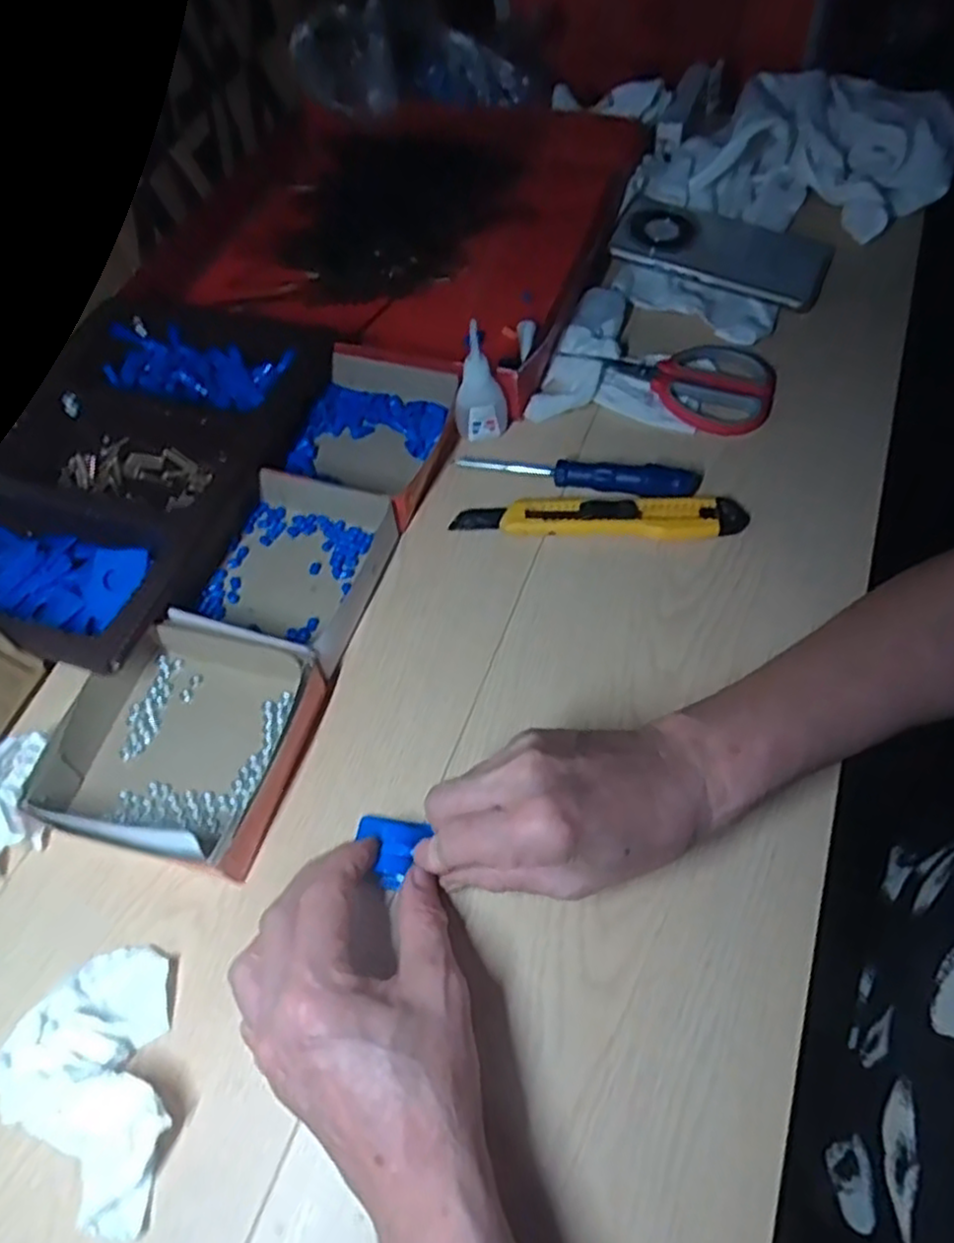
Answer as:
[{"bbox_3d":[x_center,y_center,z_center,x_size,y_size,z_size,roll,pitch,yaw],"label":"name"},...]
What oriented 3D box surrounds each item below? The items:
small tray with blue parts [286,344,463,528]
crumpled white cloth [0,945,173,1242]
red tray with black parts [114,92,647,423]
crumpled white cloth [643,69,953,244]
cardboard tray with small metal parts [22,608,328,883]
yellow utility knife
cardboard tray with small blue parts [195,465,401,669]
[{"bbox_3d":[-0.075,-0.133,0.519,0.115,0.044,0.125,18,62,14],"label":"small tray with blue parts"},{"bbox_3d":[-0.161,0.197,0.327,0.100,0.024,0.076,36,68,22],"label":"crumpled white cloth"},{"bbox_3d":[-0.067,-0.344,0.632,0.352,0.047,0.343,17,62,16],"label":"red tray with black parts"},{"bbox_3d":[0.269,-0.391,0.617,0.231,0.062,0.131,12,61,13],"label":"crumpled white cloth"},{"bbox_3d":[-0.161,0.059,0.409,0.130,0.036,0.133,12,61,11],"label":"cardboard tray with small metal parts"},{"bbox_3d":[0.077,-0.067,0.472,0.180,0.011,0.029,2,60,6],"label":"yellow utility knife"},{"bbox_3d":[-0.113,-0.040,0.468,0.110,0.034,0.113,19,62,15],"label":"cardboard tray with small blue parts"}]

